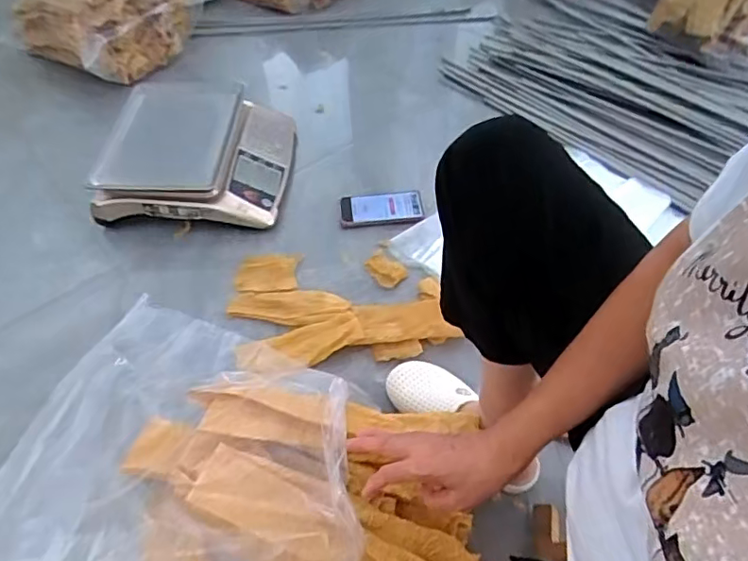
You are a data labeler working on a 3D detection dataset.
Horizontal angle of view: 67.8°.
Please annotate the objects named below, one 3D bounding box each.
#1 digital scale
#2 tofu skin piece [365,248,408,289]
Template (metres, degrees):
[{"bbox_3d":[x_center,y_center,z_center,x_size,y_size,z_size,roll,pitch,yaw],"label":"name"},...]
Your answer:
[{"bbox_3d":[-0.364,-0.272,1.153,0.369,0.105,0.380,-1,52,2],"label":"digital scale"},{"bbox_3d":[0.021,-0.021,1.002,0.047,0.019,0.071,-35,58,-22],"label":"tofu skin piece"}]

